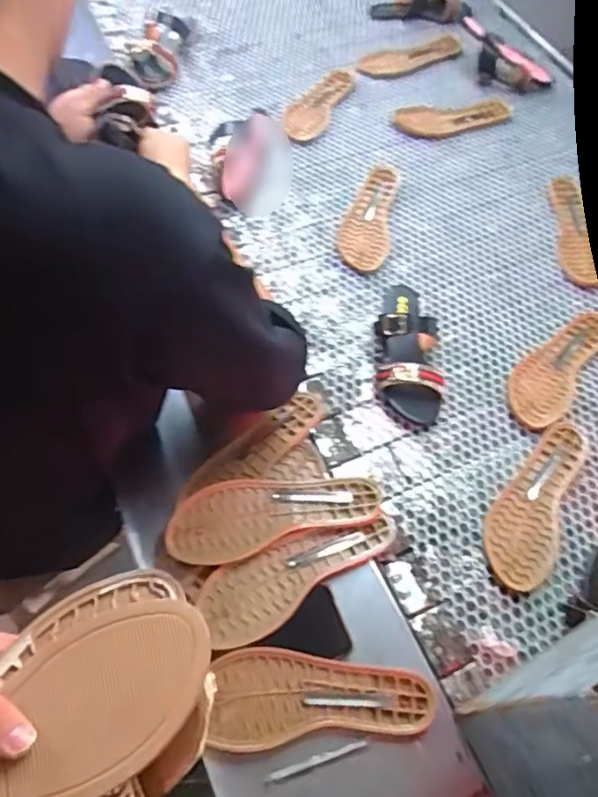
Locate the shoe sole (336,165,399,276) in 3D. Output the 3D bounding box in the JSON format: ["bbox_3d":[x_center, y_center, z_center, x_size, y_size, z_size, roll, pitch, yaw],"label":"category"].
[{"bbox_3d":[0.113,-0.297,0.949,0.083,0.011,0.231,11,61,4],"label":"shoe sole"}]

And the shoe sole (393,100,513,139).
[{"bbox_3d":[0.293,-0.526,1.093,0.218,0.016,0.090,-4,61,-5],"label":"shoe sole"}]

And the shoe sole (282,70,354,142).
[{"bbox_3d":[0.039,-0.559,1.097,0.078,0.017,0.230,26,63,12],"label":"shoe sole"}]

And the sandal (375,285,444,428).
[{"bbox_3d":[0.150,-0.080,0.797,0.085,0.069,0.225,3,60,0],"label":"sandal"}]

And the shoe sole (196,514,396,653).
[{"bbox_3d":[0.004,0.187,0.622,0.223,0.017,0.080,-21,63,-15],"label":"shoe sole"}]

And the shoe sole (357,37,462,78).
[{"bbox_3d":[0.218,-0.708,1.185,0.209,0.023,0.088,-17,63,-11],"label":"shoe sole"}]

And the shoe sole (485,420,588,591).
[{"bbox_3d":[0.295,0.122,0.715,0.080,0.014,0.237,28,63,13],"label":"shoe sole"}]

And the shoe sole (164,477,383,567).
[{"bbox_3d":[-0.028,0.124,0.650,0.234,0.018,0.081,-13,62,-11],"label":"shoe sole"}]

